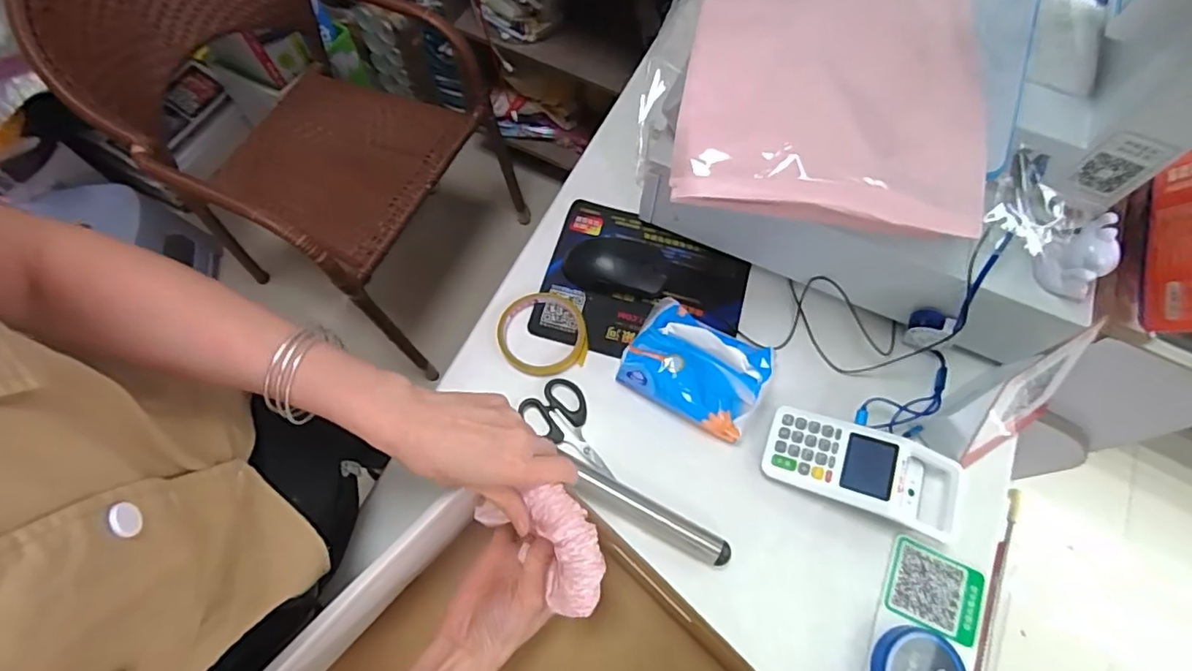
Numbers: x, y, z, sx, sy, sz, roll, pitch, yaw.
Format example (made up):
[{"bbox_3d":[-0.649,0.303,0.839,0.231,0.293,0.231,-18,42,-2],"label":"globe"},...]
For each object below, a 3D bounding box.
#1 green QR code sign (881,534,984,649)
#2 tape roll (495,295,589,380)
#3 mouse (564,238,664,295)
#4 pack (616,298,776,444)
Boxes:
[{"bbox_3d":[0.306,0.230,0.512,0.080,0.004,0.067,23,69,10],"label":"green QR code sign"},{"bbox_3d":[-0.055,-0.002,0.591,0.091,0.013,0.091,1,67,-1],"label":"tape roll"},{"bbox_3d":[0.020,-0.079,0.616,0.108,0.034,0.061,5,67,0],"label":"mouse"},{"bbox_3d":[0.099,0.022,0.545,0.133,0.081,0.099,28,69,10],"label":"pack"}]

